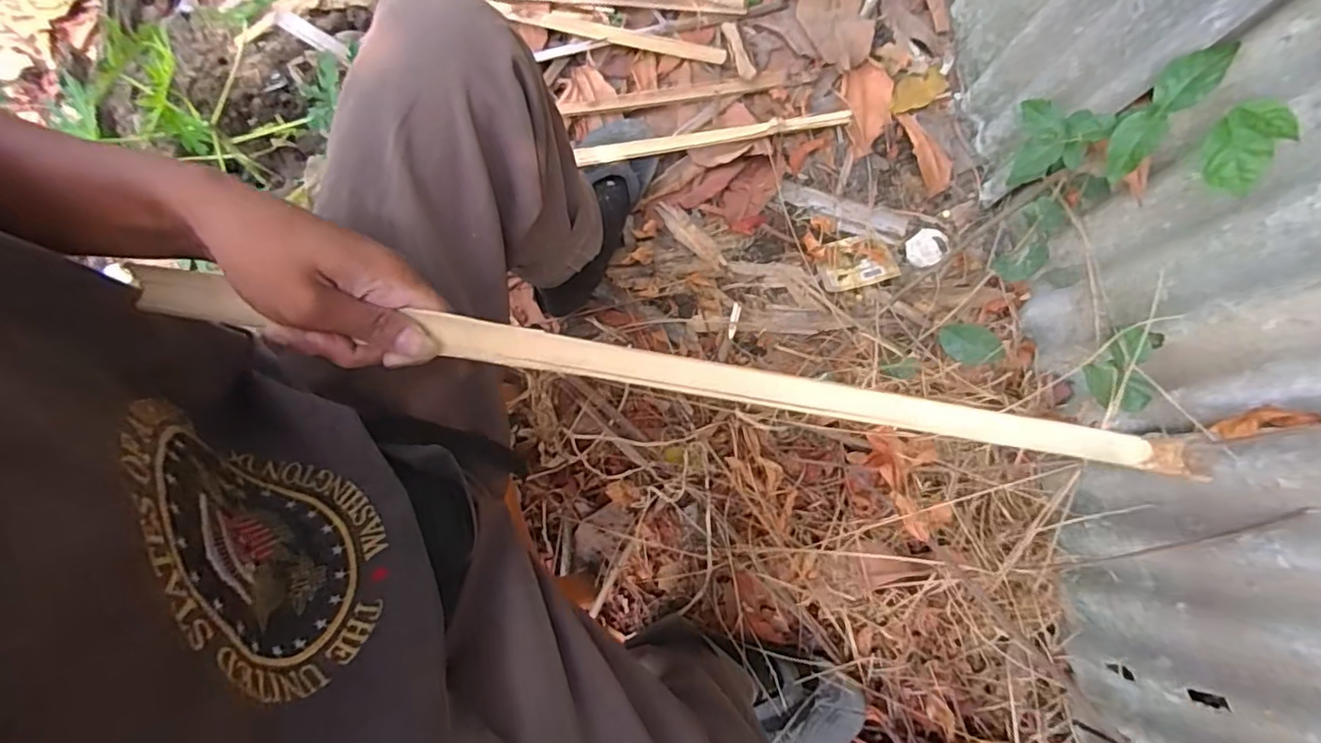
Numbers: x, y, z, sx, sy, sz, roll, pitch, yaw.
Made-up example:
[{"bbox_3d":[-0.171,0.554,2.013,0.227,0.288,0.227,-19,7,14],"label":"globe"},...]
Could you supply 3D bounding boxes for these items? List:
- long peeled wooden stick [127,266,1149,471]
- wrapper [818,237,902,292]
[{"bbox_3d":[-0.009,-0.001,0.319,0.545,0.010,0.024,9,80,-1],"label":"long peeled wooden stick"},{"bbox_3d":[0.279,-0.157,0.824,0.104,0.014,0.074,-13,80,-3],"label":"wrapper"}]

